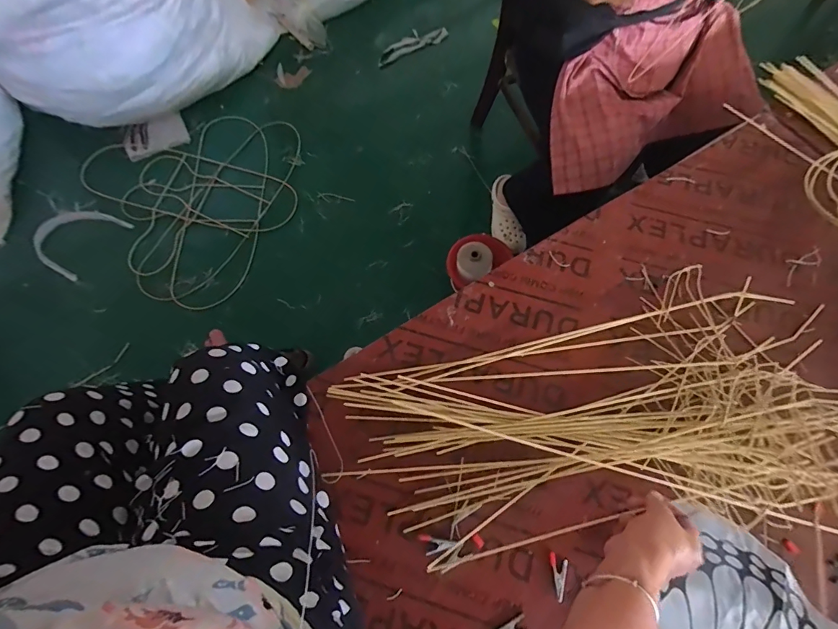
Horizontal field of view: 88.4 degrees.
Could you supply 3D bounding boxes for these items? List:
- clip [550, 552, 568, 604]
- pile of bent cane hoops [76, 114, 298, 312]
[{"bbox_3d":[0.160,0.305,0.500,0.021,0.007,0.046,17,70,6],"label":"clip"},{"bbox_3d":[-0.699,-0.405,1.457,0.663,0.044,0.587,-33,72,-12],"label":"pile of bent cane hoops"}]

